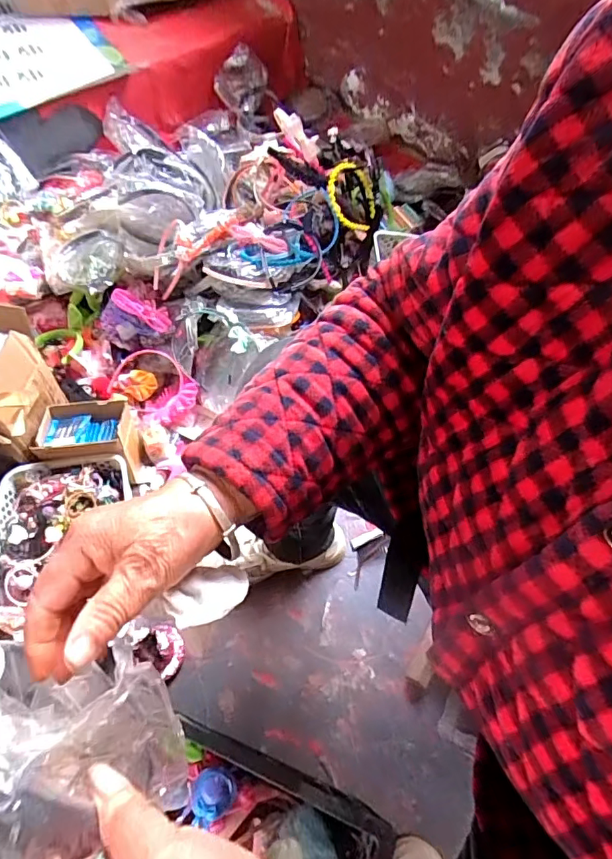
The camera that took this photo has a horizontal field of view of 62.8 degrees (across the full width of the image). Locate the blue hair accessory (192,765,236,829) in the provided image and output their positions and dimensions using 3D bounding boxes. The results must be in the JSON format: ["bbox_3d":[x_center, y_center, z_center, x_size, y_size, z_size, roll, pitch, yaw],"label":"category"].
[{"bbox_3d":[-0.100,0.389,0.537,0.047,0.013,0.045,-23,61,-16],"label":"blue hair accessory"}]

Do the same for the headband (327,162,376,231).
[{"bbox_3d":[0.090,-0.464,1.000,0.030,0.122,0.140,7,12,44],"label":"headband"}]

